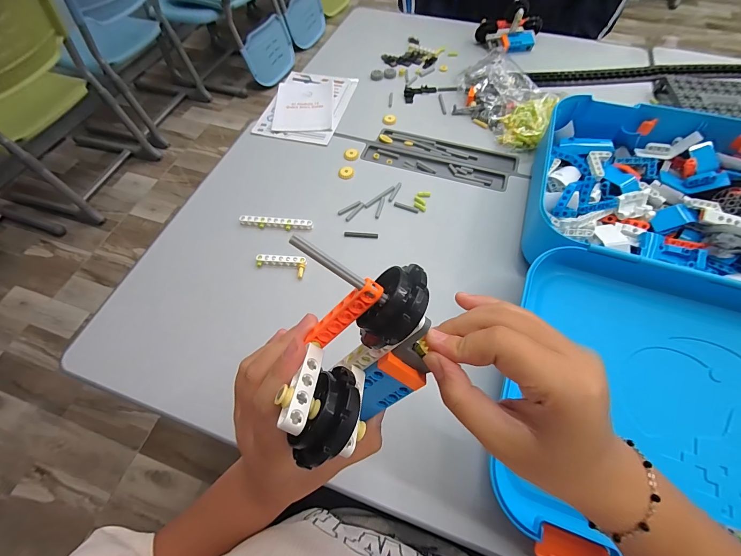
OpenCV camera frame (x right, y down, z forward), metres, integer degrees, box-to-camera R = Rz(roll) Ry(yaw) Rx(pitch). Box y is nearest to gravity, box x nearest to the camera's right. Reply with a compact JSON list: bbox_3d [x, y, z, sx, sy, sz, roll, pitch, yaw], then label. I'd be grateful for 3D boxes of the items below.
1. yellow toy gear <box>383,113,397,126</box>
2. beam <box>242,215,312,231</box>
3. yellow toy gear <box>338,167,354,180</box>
[{"bbox_3d":[0.036,-0.293,0.608,0.024,0.006,0.026,0,63,-1],"label":"yellow toy gear"},{"bbox_3d":[-0.139,-0.080,0.490,0.106,0.014,0.016,5,63,1],"label":"beam"},{"bbox_3d":[-0.039,-0.173,0.541,0.024,0.004,0.026,18,64,8],"label":"yellow toy gear"}]

